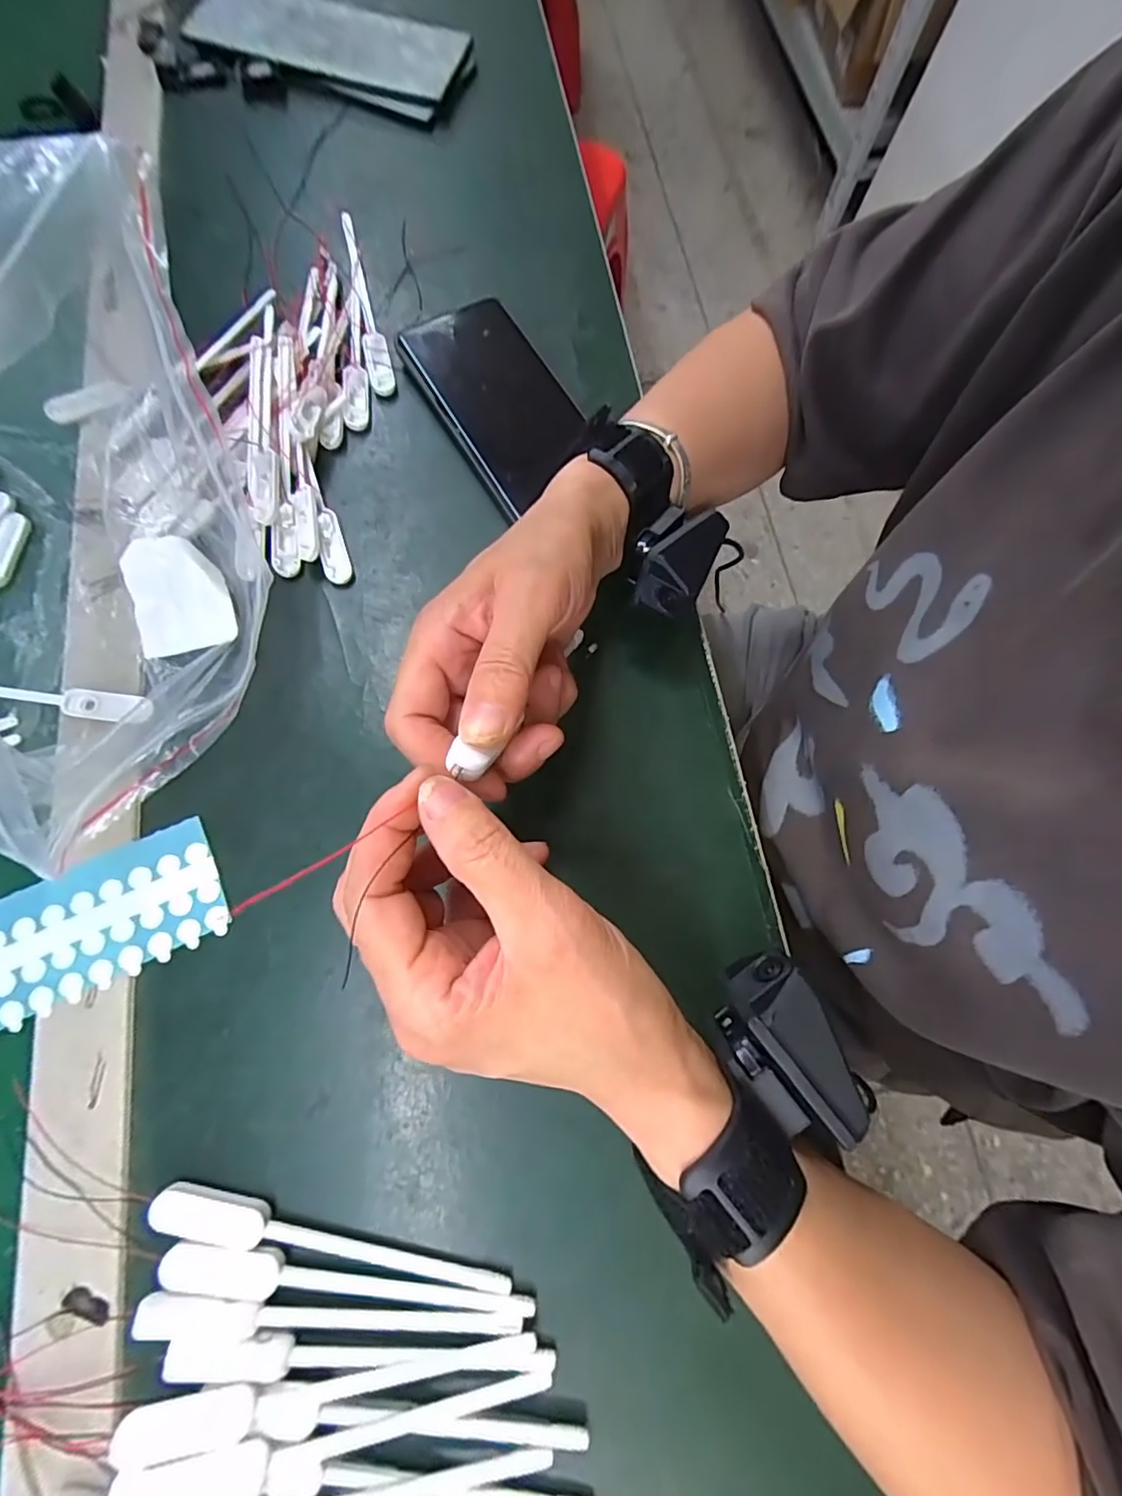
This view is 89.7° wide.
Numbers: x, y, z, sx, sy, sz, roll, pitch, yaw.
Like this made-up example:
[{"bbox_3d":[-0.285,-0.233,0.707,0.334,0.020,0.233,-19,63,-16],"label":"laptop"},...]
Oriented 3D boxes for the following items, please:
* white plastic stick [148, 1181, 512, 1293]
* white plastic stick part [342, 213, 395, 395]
[{"bbox_3d":[-0.092,0.201,0.226,0.144,0.008,0.016,15,74,2],"label":"white plastic stick"},{"bbox_3d":[-0.127,-0.292,0.366,0.015,0.009,0.141,-13,75,-5],"label":"white plastic stick part"}]

